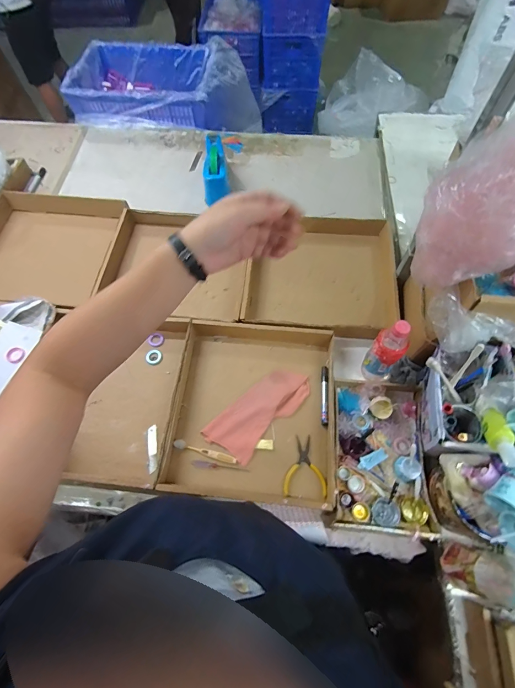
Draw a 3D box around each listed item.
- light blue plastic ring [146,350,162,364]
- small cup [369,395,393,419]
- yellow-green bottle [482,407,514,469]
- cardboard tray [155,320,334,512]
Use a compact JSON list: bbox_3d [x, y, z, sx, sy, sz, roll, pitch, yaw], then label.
[{"bbox_3d":[-0.253,0.032,0.793,0.035,0.010,0.036,-1,66,1],"label":"light blue plastic ring"},{"bbox_3d":[0.273,0.139,0.716,0.047,0.021,0.046,-43,74,10],"label":"small cup"},{"bbox_3d":[0.379,0.147,0.505,0.025,0.030,0.116,16,35,9],"label":"yellow-green bottle"},{"bbox_3d":[-0.008,0.140,0.733,0.347,0.065,0.379,5,66,4],"label":"cardboard tray"}]

